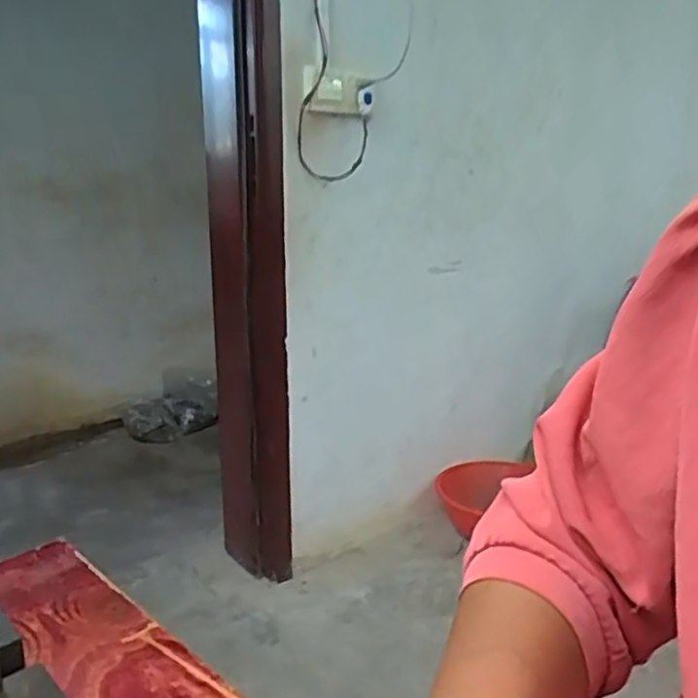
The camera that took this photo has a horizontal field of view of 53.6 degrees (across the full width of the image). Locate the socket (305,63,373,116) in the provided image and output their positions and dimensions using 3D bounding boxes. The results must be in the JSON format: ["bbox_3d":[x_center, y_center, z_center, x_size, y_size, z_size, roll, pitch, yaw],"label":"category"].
[{"bbox_3d":[-0.021,-0.548,1.466,0.156,0.085,0.019,-7,16,-26],"label":"socket"}]

